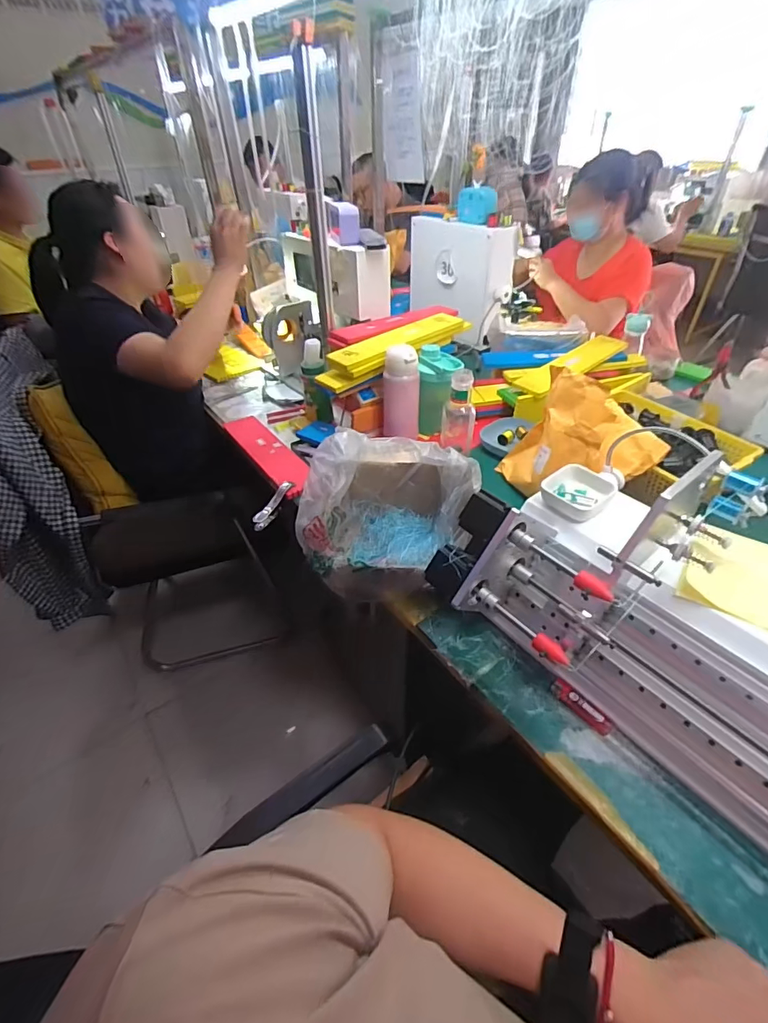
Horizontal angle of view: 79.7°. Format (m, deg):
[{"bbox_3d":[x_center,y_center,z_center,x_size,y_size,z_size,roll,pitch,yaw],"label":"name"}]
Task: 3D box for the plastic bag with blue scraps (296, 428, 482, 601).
[{"bbox_3d":[0.010,-0.002,0.725,0.264,0.165,0.203,3,40,6],"label":"plastic bag with blue scraps"}]

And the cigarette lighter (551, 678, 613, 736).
[{"bbox_3d":[0.244,0.240,0.569,0.023,0.009,0.079,-29,47,-29],"label":"cigarette lighter"}]

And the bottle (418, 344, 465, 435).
[{"bbox_3d":[0.126,-0.276,1.044,0.090,0.174,0.097,5,40,9],"label":"bottle"}]

